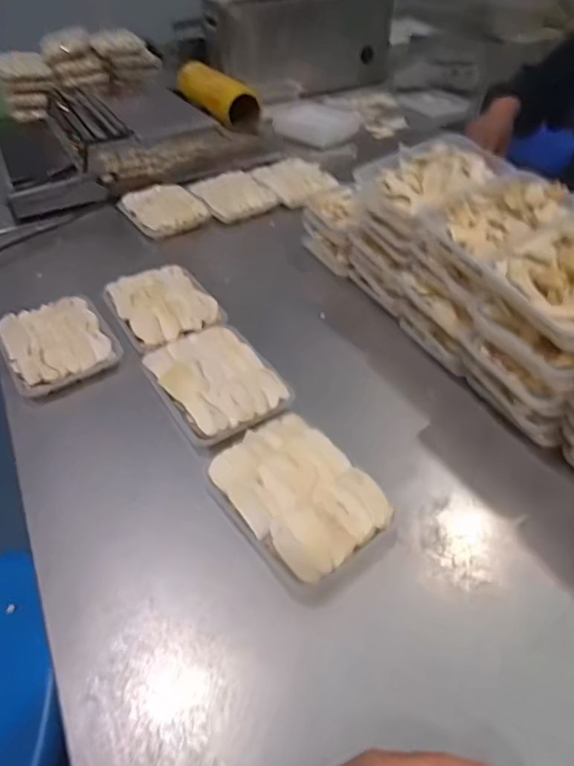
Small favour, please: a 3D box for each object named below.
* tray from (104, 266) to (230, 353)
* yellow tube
[{"bbox_3d":[-0.179,-0.116,0.746,0.130,0.022,0.178,-26,47,-20],"label":"tray"},{"bbox_3d":[-0.177,-0.680,1.229,0.110,0.106,0.291,-28,47,-22],"label":"yellow tube"}]

